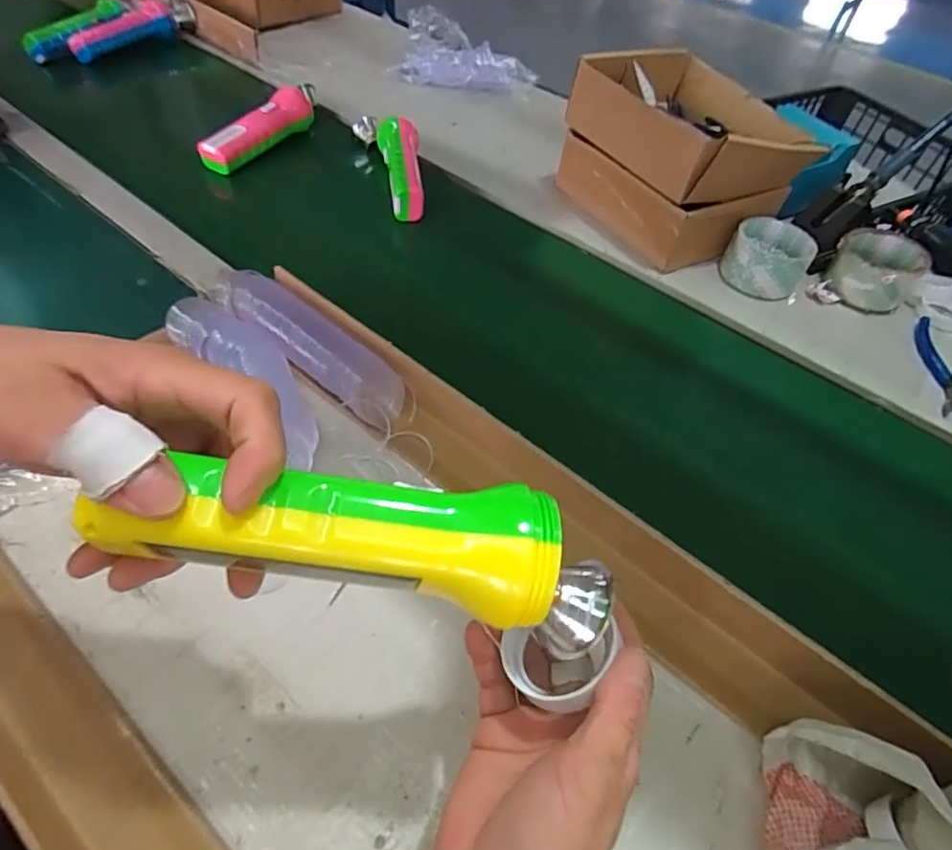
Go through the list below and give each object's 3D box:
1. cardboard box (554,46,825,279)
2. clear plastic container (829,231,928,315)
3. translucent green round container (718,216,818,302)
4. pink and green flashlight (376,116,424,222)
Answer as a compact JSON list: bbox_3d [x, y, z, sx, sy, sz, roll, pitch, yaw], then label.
[{"bbox_3d":[0.243,-0.317,0.683,0.218,0.145,0.225,-21,57,-20],"label":"cardboard box"},{"bbox_3d":[0.436,-0.169,0.638,0.086,0.052,0.084,2,52,-3],"label":"clear plastic container"},{"bbox_3d":[0.319,-0.184,0.640,0.083,0.051,0.090,27,54,15],"label":"translucent green round container"},{"bbox_3d":[-0.092,-0.310,0.700,0.052,0.055,0.163,-2,52,-6],"label":"pink and green flashlight"}]

